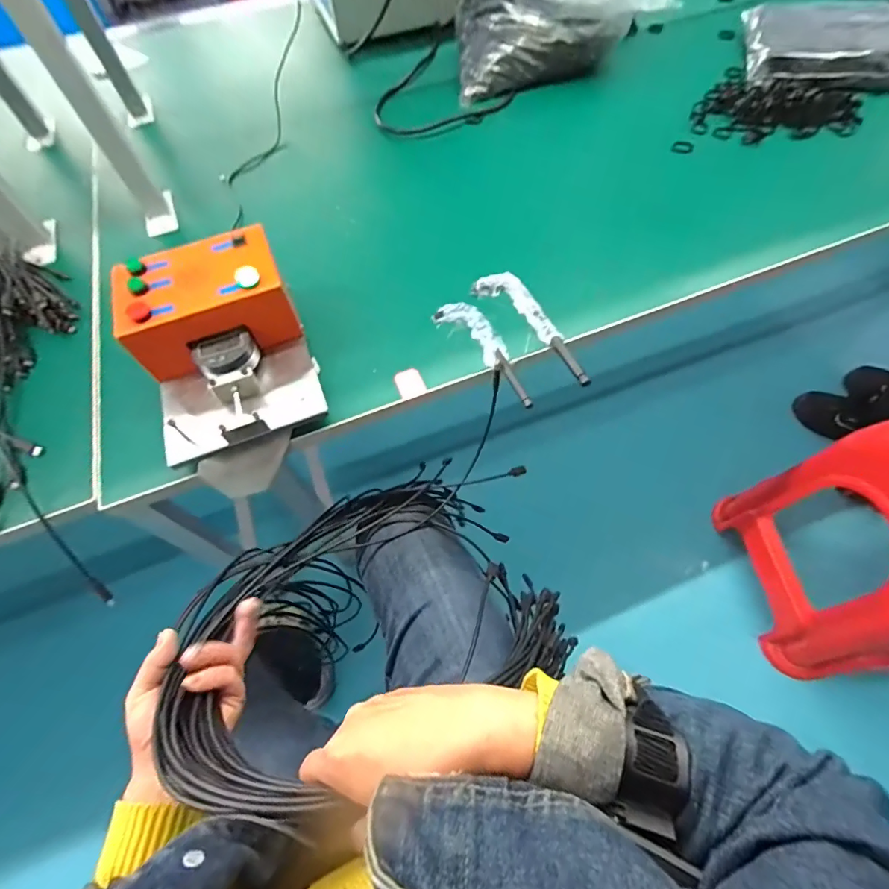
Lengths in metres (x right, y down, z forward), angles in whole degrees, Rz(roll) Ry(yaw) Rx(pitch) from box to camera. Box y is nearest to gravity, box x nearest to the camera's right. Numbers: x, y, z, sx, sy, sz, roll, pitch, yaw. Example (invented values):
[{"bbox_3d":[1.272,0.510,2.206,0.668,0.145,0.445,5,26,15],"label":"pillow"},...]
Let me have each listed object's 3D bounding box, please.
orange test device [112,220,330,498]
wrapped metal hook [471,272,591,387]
[{"bbox_3d":[-0.217,-0.089,0.450,0.153,0.108,0.218,-20,61,-7],"label":"orange test device"},{"bbox_3d":[0.102,-0.133,0.498,0.041,0.027,0.170,-37,64,-16],"label":"wrapped metal hook"}]

